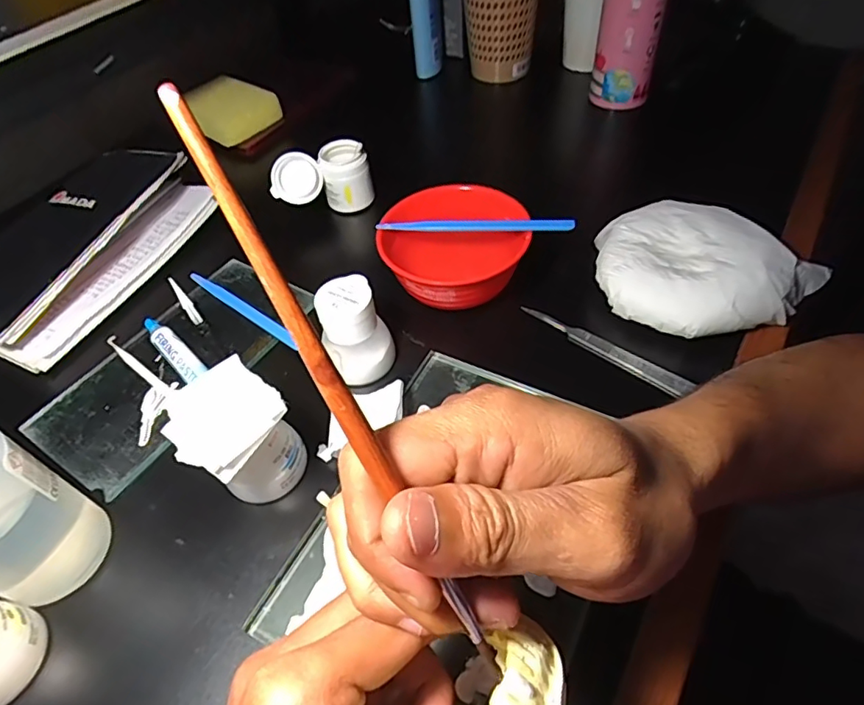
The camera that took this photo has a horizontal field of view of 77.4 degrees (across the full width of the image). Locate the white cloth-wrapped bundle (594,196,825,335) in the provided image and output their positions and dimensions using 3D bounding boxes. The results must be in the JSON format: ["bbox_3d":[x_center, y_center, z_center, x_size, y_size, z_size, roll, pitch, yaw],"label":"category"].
[{"bbox_3d":[0.189,-0.056,0.392,0.149,0.057,0.111,32,60,26],"label":"white cloth-wrapped bundle"}]

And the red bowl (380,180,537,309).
[{"bbox_3d":[0.017,-0.074,0.410,0.106,0.053,0.098,-2,51,2],"label":"red bowl"}]

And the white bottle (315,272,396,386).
[{"bbox_3d":[-0.052,-0.013,0.362,0.048,0.061,0.043,-9,51,-4],"label":"white bottle"}]

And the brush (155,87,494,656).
[{"bbox_3d":[-0.023,0.012,0.138,0.008,0.004,0.163,-31,101,-20],"label":"brush"}]

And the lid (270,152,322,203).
[{"bbox_3d":[-0.119,-0.153,0.474,0.042,0.005,0.043,-1,96,-11],"label":"lid"}]

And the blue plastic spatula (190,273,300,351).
[{"bbox_3d":[-0.149,-0.035,0.427,0.133,0.006,0.011,30,59,25],"label":"blue plastic spatula"}]

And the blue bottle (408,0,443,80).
[{"bbox_3d":[-0.009,-0.401,0.621,0.034,0.144,0.038,-6,51,-1],"label":"blue bottle"}]

